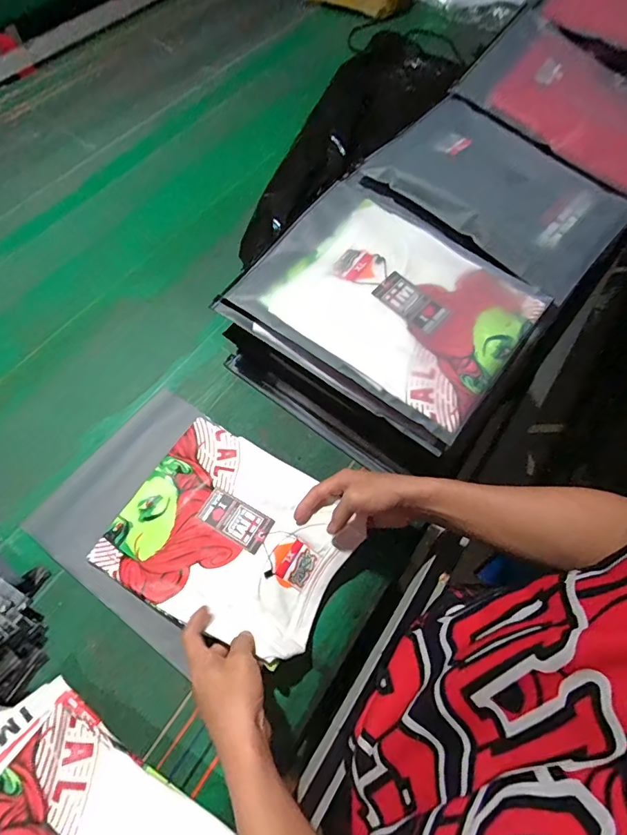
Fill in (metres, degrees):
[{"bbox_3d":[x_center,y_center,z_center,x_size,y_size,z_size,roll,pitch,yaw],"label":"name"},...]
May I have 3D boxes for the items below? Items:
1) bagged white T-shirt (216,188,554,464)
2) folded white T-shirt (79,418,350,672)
[{"bbox_3d":[0.089,-0.153,0.564,0.334,0.036,0.260,36,72,15],"label":"bagged white T-shirt"},{"bbox_3d":[-0.100,0.141,0.561,0.268,0.034,0.224,28,66,10],"label":"folded white T-shirt"}]

